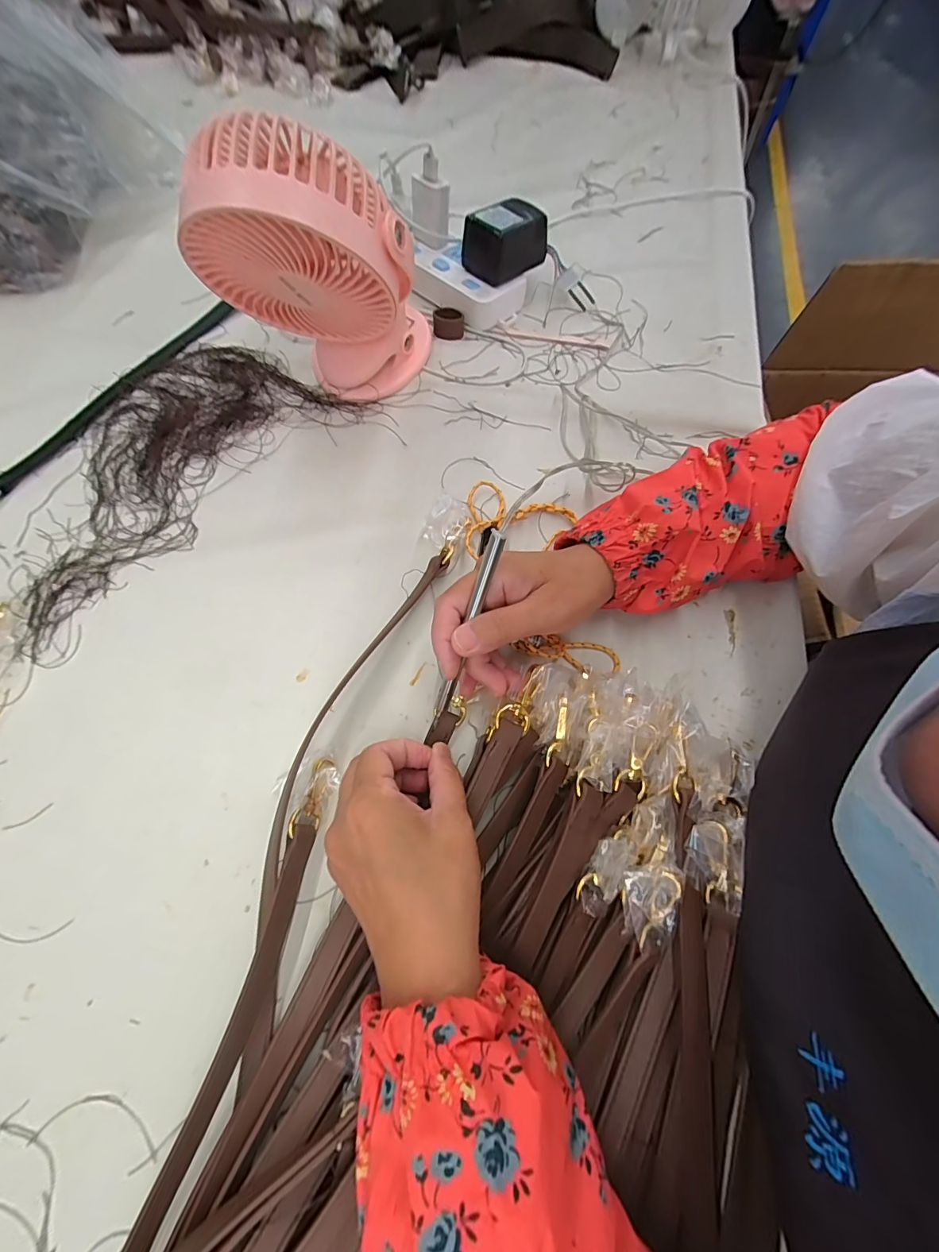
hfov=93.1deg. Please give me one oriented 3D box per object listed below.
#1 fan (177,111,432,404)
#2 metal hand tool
[{"bbox_3d":[-0.112,-0.265,0.338,0.151,0.182,0.127,-2,70,-2],"label":"fan"},{"bbox_3d":[-0.001,0.002,0.271,0.009,0.008,0.126,21,113,6],"label":"metal hand tool"}]

